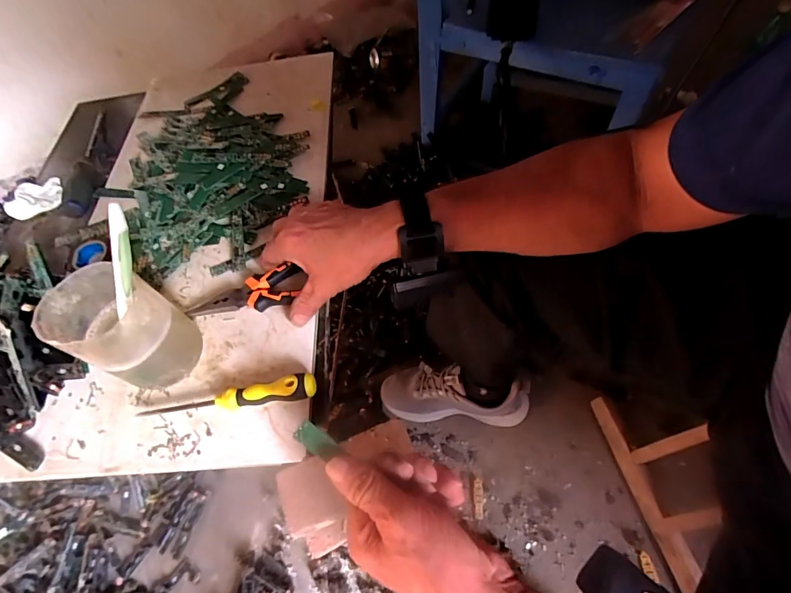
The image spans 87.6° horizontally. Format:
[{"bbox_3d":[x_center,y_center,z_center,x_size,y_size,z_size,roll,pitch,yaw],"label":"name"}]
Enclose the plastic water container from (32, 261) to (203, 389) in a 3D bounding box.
[{"bbox_3d":[-0.231,0.030,0.359,0.079,0.097,0.074,-4,58,7],"label":"plastic water container"}]

